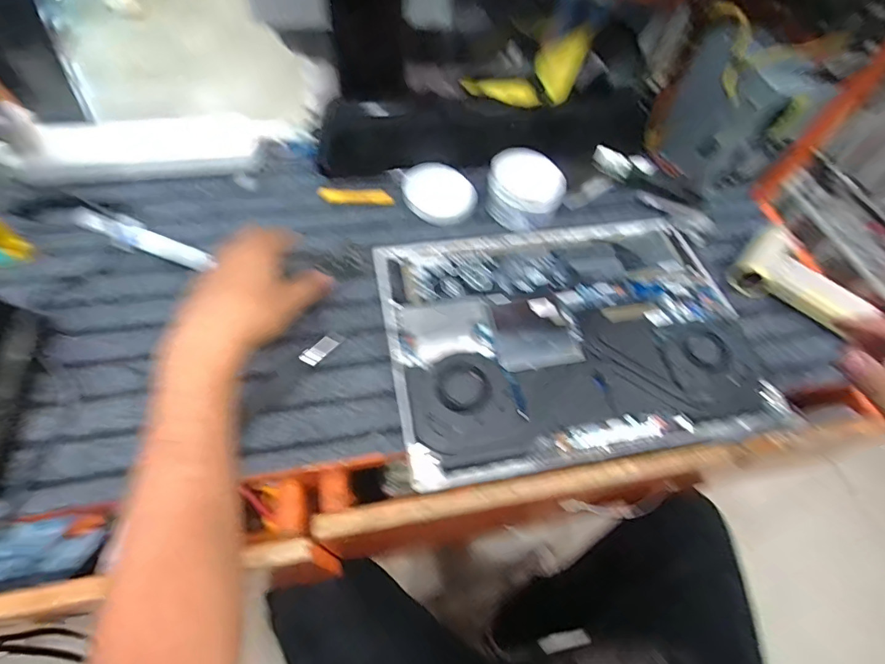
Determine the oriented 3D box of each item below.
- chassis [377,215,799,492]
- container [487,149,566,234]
[{"bbox_3d":[0.129,-0.011,0.459,0.357,0.016,0.266,-8,58,-9],"label":"chassis"},{"bbox_3d":[0.097,-0.168,0.533,0.085,0.056,0.085,2,58,-4],"label":"container"}]

